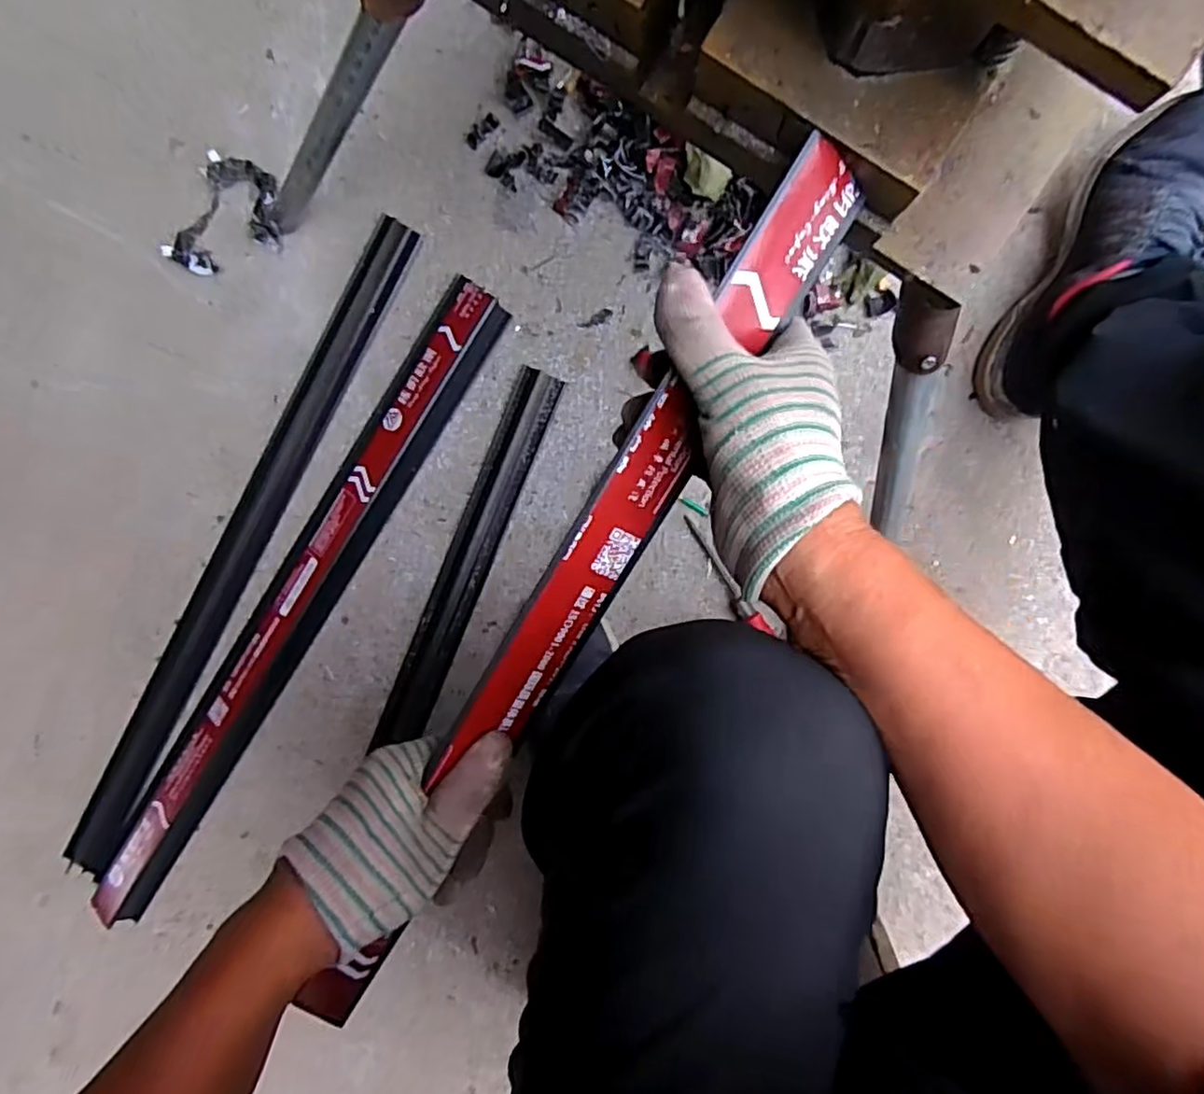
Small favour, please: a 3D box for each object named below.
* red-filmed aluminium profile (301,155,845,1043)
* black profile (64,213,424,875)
[{"bbox_3d":[-0.030,0.053,0.348,0.035,0.023,0.522,31,102,0],"label":"red-filmed aluminium profile"},{"bbox_3d":[-0.389,0.030,0.699,0.057,0.018,0.779,31,97,0],"label":"black profile"}]

